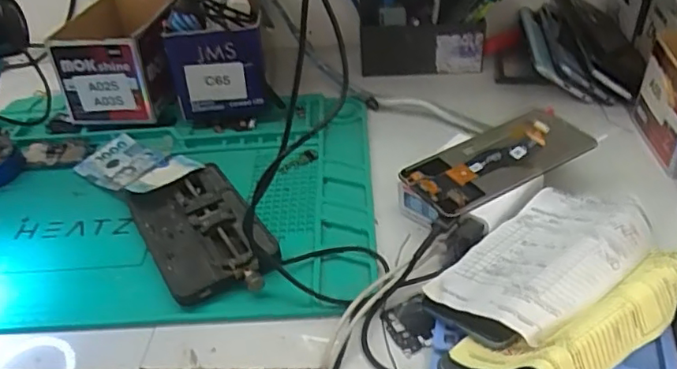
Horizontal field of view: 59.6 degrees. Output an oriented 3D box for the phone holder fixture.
[{"bbox_3d":[-0.112,0.038,0.487,0.088,0.032,0.152,-22,42,-19],"label":"phone holder fixture"}]

